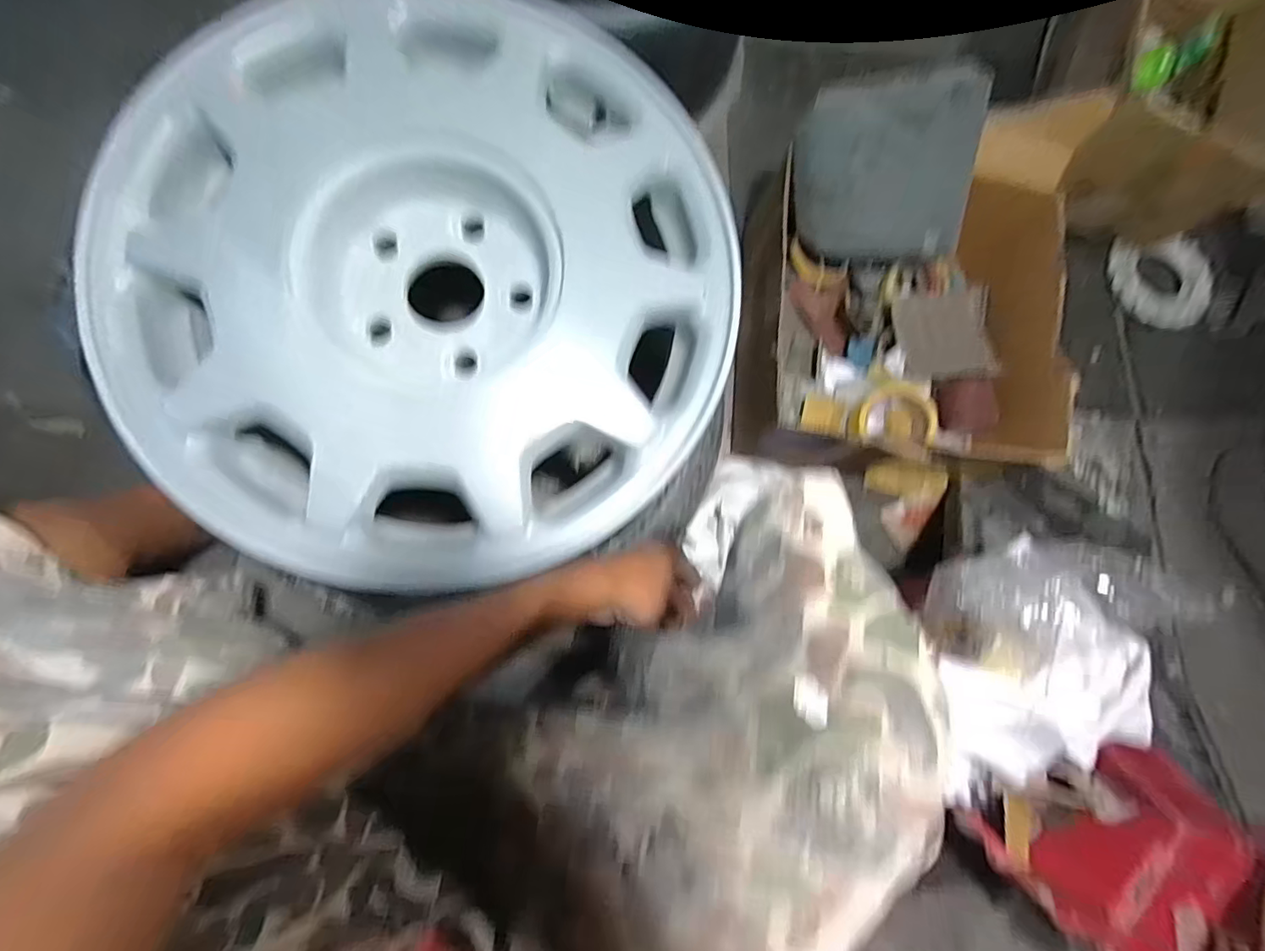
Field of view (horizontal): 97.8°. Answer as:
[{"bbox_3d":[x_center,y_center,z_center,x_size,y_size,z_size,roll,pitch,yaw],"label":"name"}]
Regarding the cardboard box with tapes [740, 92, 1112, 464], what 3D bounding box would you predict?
[{"bbox_3d":[0.326,-0.229,0.693,0.345,0.196,0.386,7,83,-6],"label":"cardboard box with tapes"}]

